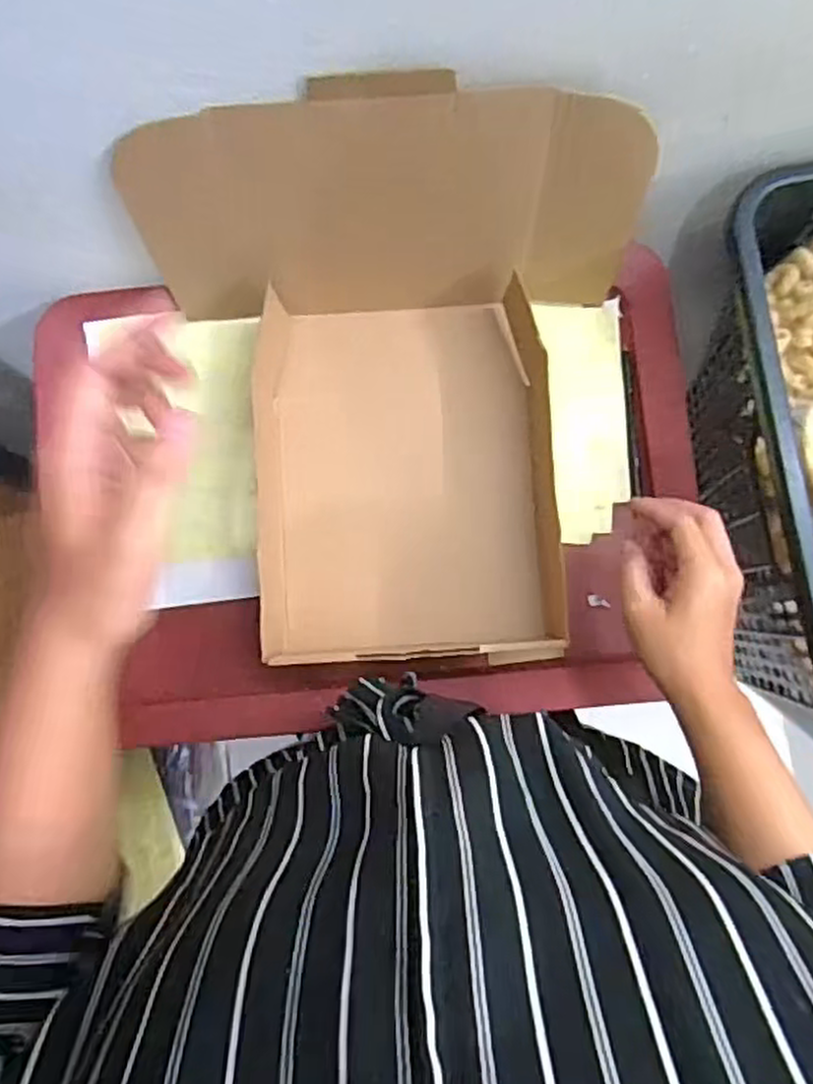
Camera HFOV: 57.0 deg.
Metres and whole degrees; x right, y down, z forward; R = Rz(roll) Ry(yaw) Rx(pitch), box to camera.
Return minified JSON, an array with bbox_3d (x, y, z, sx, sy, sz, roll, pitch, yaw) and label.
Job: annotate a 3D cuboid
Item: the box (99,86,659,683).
[{"bbox_3d":[-0.005,-0.084,0.506,0.315,0.212,0.316,-3,83,1],"label":"box"}]

